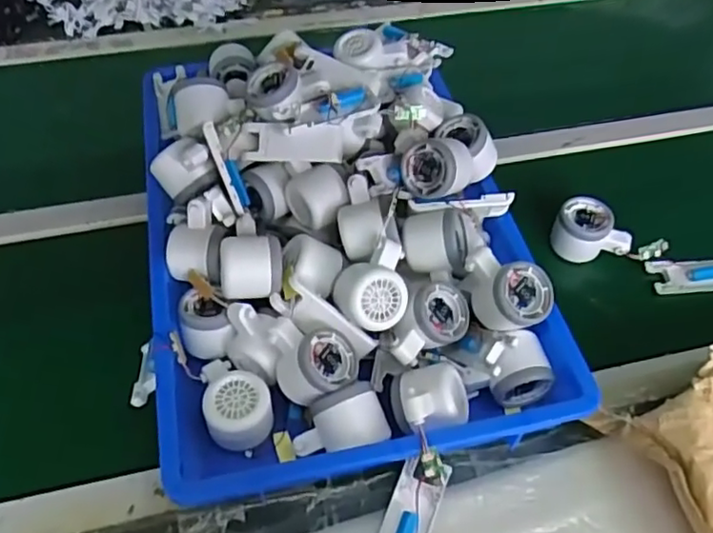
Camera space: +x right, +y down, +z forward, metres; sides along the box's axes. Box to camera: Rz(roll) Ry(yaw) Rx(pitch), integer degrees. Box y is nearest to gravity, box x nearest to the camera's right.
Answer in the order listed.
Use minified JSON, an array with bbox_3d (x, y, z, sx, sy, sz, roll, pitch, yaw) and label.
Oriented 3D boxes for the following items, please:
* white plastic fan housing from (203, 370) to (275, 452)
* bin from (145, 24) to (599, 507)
[{"bbox_3d":[-0.104,0.124,0.553,0.055,0.035,0.063,-12,54,-12],"label":"white plastic fan housing"},{"bbox_3d":[-0.027,-0.059,0.646,0.365,0.142,0.524,-9,54,-10],"label":"bin"}]

